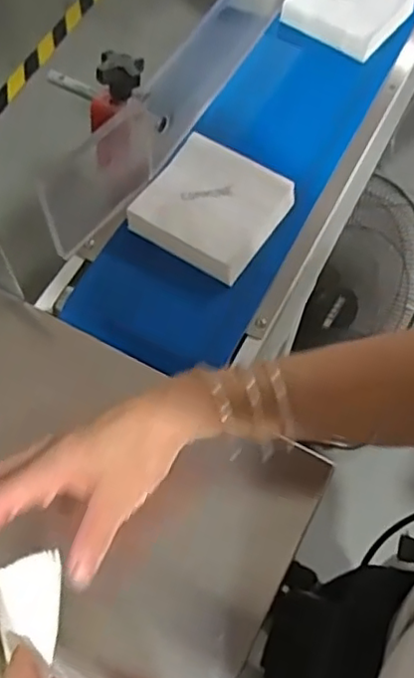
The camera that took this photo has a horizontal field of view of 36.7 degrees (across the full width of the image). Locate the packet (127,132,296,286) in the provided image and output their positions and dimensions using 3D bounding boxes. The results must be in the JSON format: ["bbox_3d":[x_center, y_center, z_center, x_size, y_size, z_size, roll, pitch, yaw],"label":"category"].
[{"bbox_3d":[0.006,-0.127,0.589,0.119,0.023,0.118,31,67,12],"label":"packet"}]

